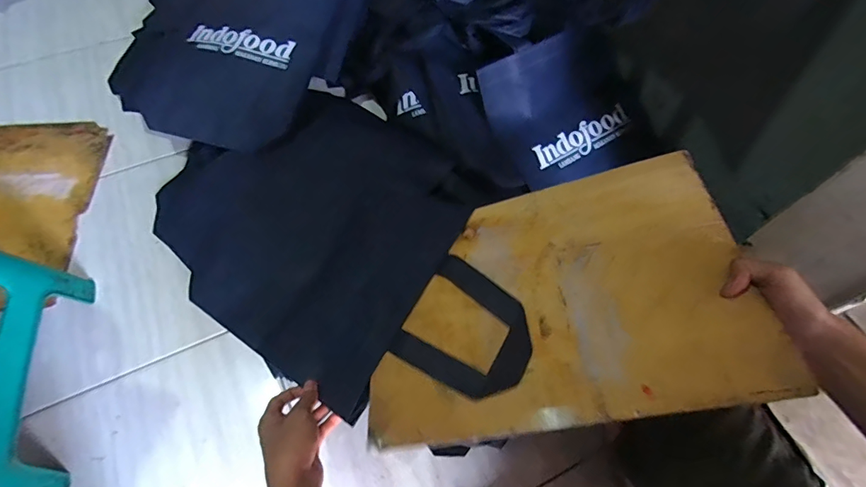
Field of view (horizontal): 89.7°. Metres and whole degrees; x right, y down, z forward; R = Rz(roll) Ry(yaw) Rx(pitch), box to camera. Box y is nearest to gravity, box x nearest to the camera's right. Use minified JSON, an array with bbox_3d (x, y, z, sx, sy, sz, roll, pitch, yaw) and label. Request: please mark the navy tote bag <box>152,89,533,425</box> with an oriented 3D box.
[{"bbox_3d":[-0.156,-0.015,0.675,0.434,0.105,0.716,-41,55,-5],"label":"navy tote bag"}]

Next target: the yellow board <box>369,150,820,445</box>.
[{"bbox_3d":[0.121,0.052,0.476,0.387,0.010,0.278,-13,53,13],"label":"yellow board"}]

